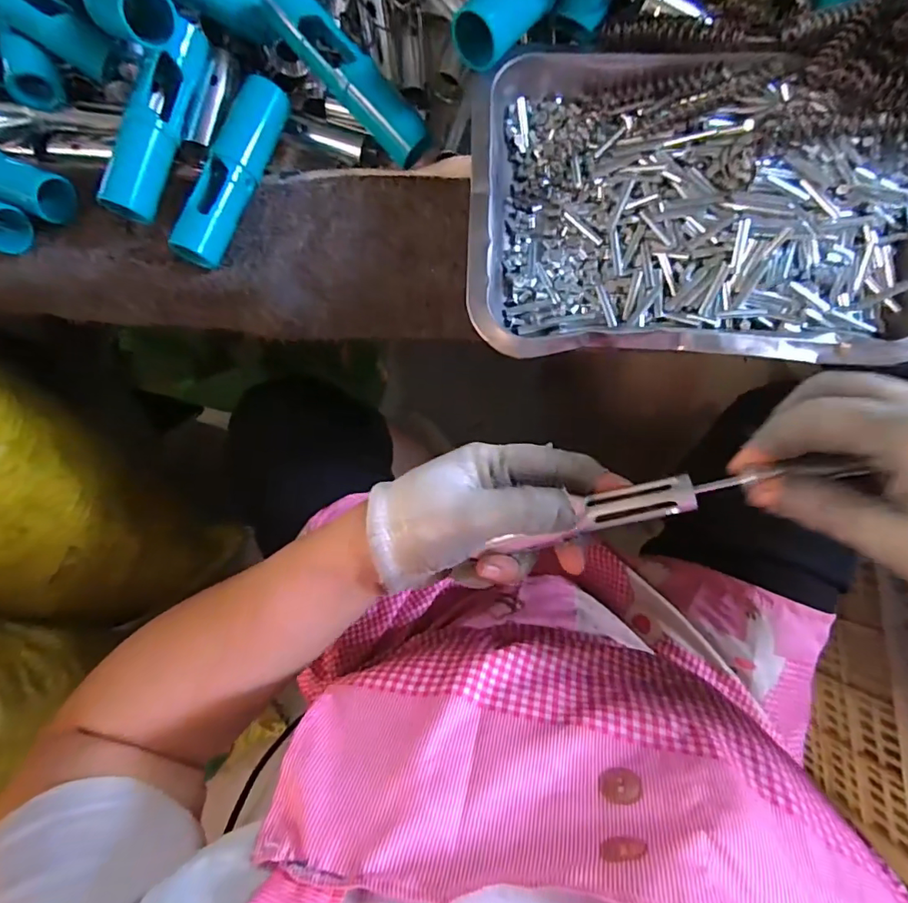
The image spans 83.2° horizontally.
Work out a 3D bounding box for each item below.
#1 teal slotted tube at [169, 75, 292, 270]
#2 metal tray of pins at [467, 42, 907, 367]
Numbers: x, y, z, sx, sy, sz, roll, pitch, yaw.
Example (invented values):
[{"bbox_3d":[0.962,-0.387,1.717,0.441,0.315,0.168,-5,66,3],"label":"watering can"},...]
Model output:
[{"bbox_3d":[-0.139,-0.174,0.324,0.026,0.032,0.122,21,85,8],"label":"teal slotted tube"},{"bbox_3d":[0.138,-0.140,0.284,0.250,0.038,0.173,2,83,6],"label":"metal tray of pins"}]

